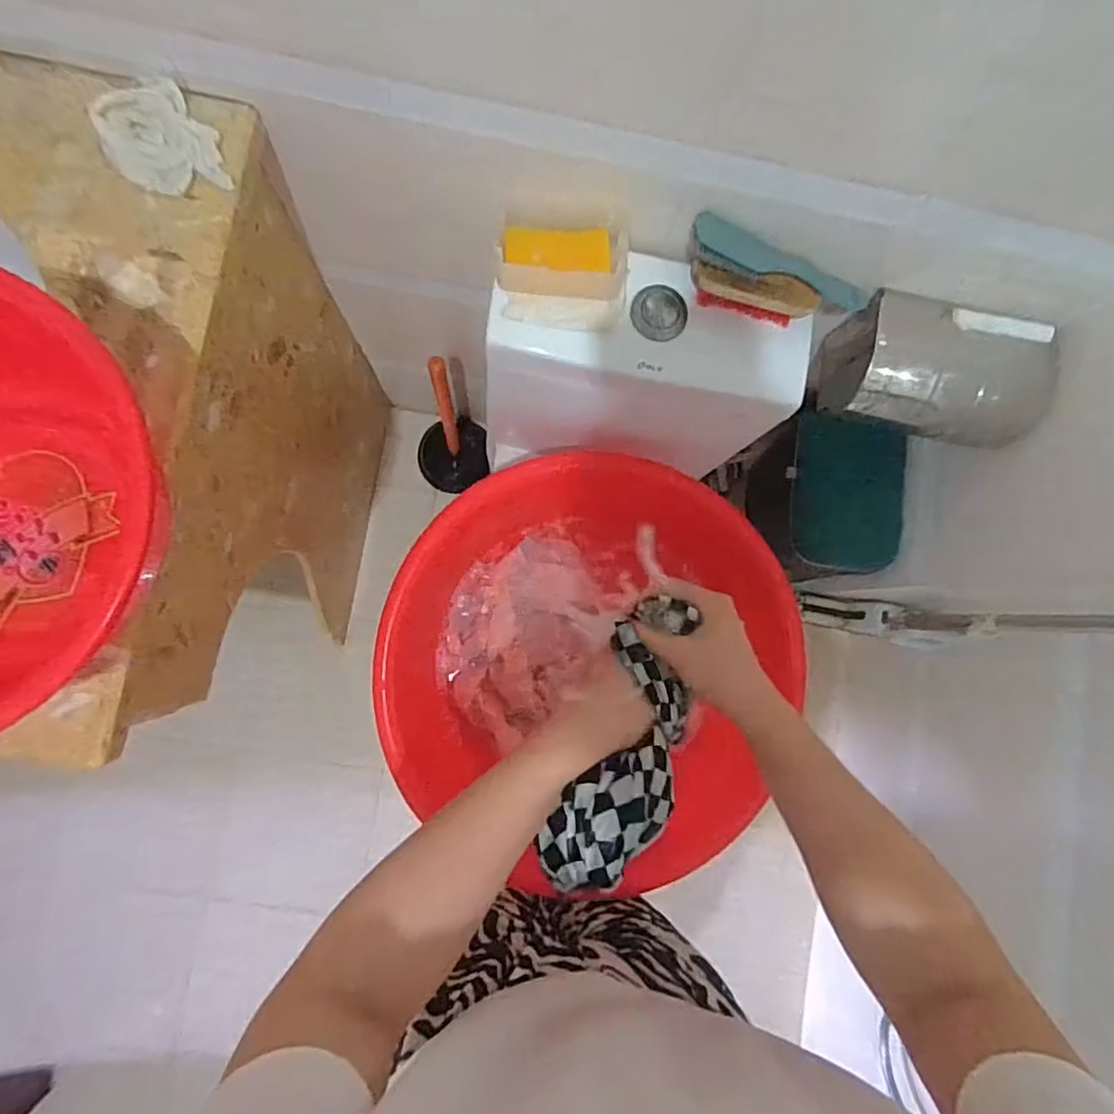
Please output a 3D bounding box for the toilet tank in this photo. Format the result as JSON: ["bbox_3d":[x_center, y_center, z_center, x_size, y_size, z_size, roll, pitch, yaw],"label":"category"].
[{"bbox_3d":[0.084,-0.230,0.780,0.333,0.323,0.145,2,85,-5],"label":"toilet tank"}]

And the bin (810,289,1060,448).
[{"bbox_3d":[0.449,-0.204,0.696,0.247,0.112,0.119,9,85,-4],"label":"bin"}]

